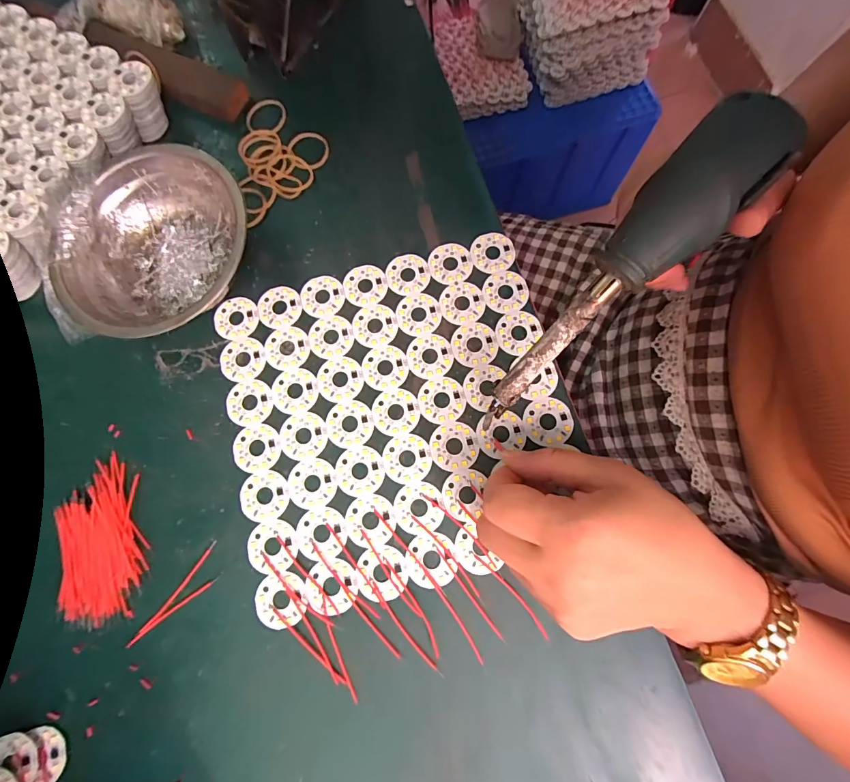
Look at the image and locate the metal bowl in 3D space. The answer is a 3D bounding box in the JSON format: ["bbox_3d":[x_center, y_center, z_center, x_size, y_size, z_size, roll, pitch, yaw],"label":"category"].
[{"bbox_3d":[-0.173,-0.092,0.257,0.123,0.044,0.129,0,78,2],"label":"metal bowl"}]

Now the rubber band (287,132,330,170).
[{"bbox_3d":[-0.088,-0.185,0.293,0.033,0.005,0.027,40,82,9],"label":"rubber band"}]

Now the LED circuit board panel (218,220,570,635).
[{"bbox_3d":[-0.019,0.013,0.250,0.206,0.004,0.210,-15,78,-2],"label":"LED circuit board panel"}]

